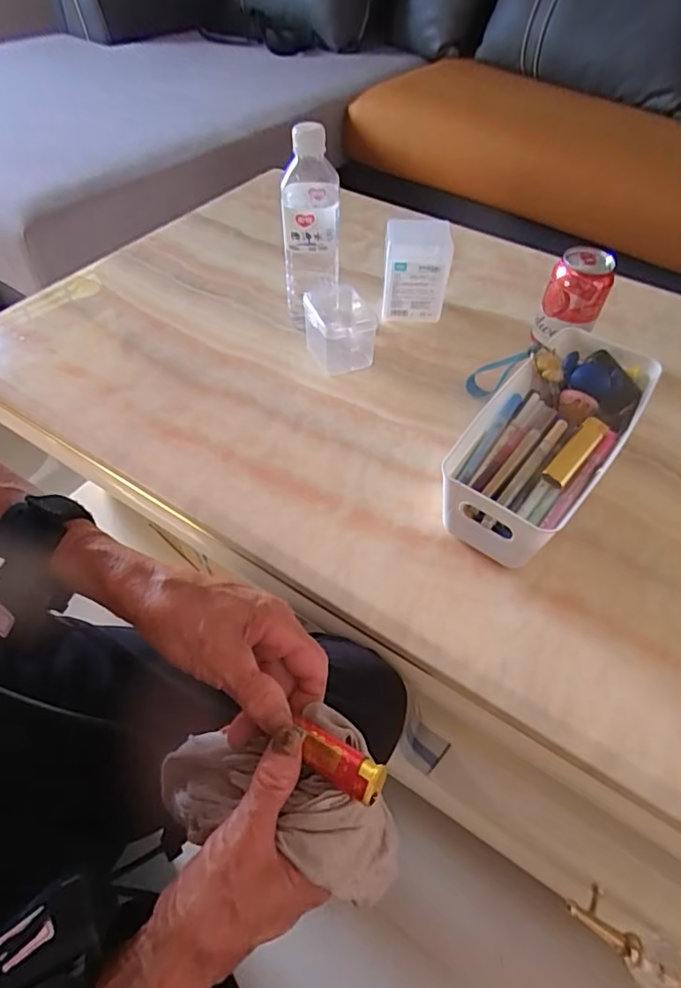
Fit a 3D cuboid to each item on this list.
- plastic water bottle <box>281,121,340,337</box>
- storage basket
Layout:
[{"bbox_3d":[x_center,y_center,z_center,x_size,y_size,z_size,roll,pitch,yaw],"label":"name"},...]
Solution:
[{"bbox_3d":[-0.032,-0.286,0.597,0.060,0.214,0.058,1,51,-1],"label":"plastic water bottle"},{"bbox_3d":[0.192,-0.049,0.499,0.106,0.082,0.257,32,57,21],"label":"storage basket"}]

